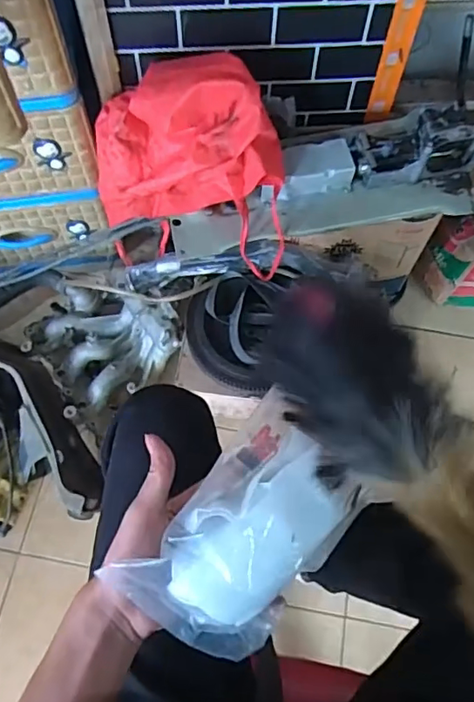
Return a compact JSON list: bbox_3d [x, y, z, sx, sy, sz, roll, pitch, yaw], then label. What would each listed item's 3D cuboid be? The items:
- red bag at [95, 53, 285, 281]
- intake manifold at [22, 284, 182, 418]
[{"bbox_3d":[-0.066,-0.306,0.941,0.360,0.311,0.211,21,67,9],"label":"red bag"},{"bbox_3d":[-0.272,-0.027,1.092,0.256,0.132,0.250,0,67,0],"label":"intake manifold"}]

